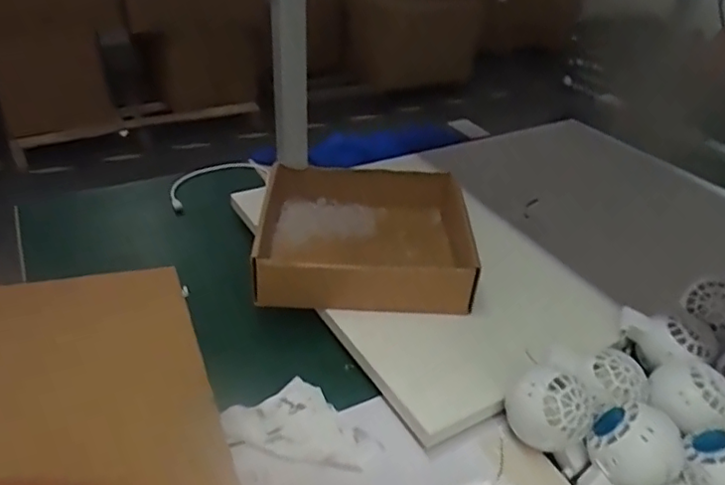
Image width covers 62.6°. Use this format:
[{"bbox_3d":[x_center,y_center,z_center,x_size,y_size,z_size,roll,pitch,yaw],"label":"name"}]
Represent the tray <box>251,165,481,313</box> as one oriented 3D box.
[{"bbox_3d":[0.001,-0.002,0.630,0.213,0.070,0.204,0,35,-5],"label":"tray"}]

